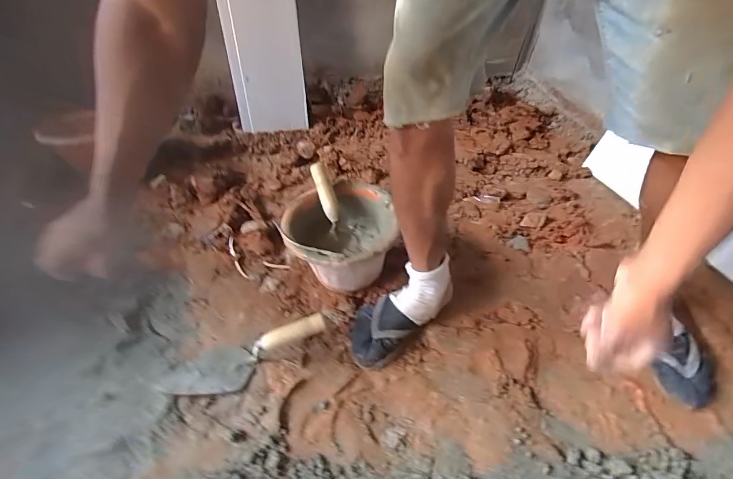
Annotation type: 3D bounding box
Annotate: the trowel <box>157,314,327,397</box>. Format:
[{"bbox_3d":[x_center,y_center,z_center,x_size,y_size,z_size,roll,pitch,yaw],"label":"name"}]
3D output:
[{"bbox_3d":[-0.217,0.211,0.673,0.305,0.062,0.096,-25,46,-4],"label":"trowel"}]

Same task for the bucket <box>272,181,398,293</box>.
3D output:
[{"bbox_3d":[-0.049,-0.001,0.830,0.242,0.163,0.263,27,48,25],"label":"bucket"}]

